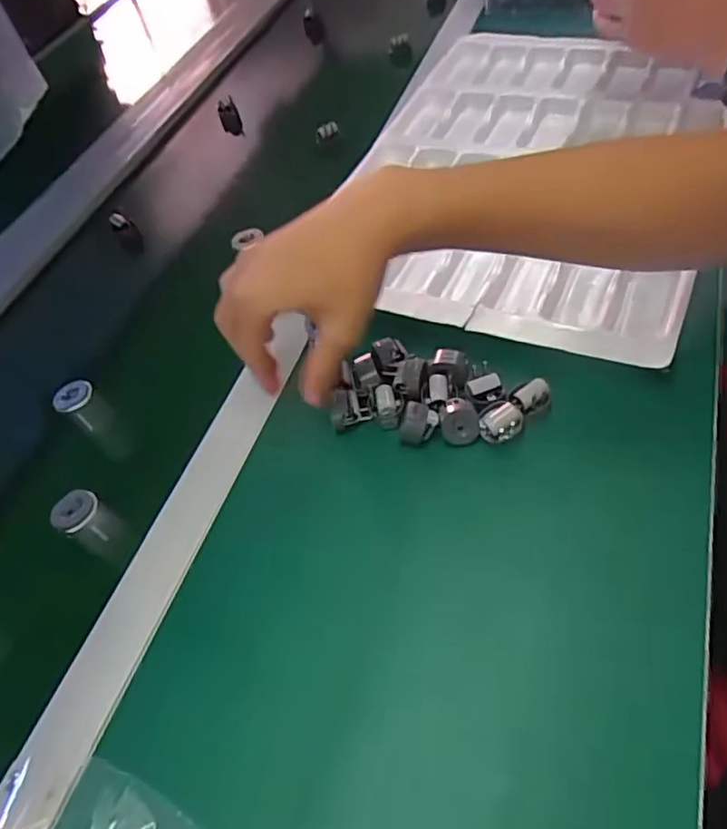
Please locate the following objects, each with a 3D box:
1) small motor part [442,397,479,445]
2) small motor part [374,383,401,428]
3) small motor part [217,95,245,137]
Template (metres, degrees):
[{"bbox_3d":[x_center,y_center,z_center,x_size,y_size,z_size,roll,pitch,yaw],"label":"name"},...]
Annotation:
[{"bbox_3d":[0.065,0.004,0.411,0.025,0.028,0.016,3,25,6],"label":"small motor part"},{"bbox_3d":[0.017,-0.006,0.434,0.018,0.019,0.025,-11,51,5],"label":"small motor part"},{"bbox_3d":[-0.171,-0.382,0.782,0.026,0.048,0.019,-19,51,-1],"label":"small motor part"}]

